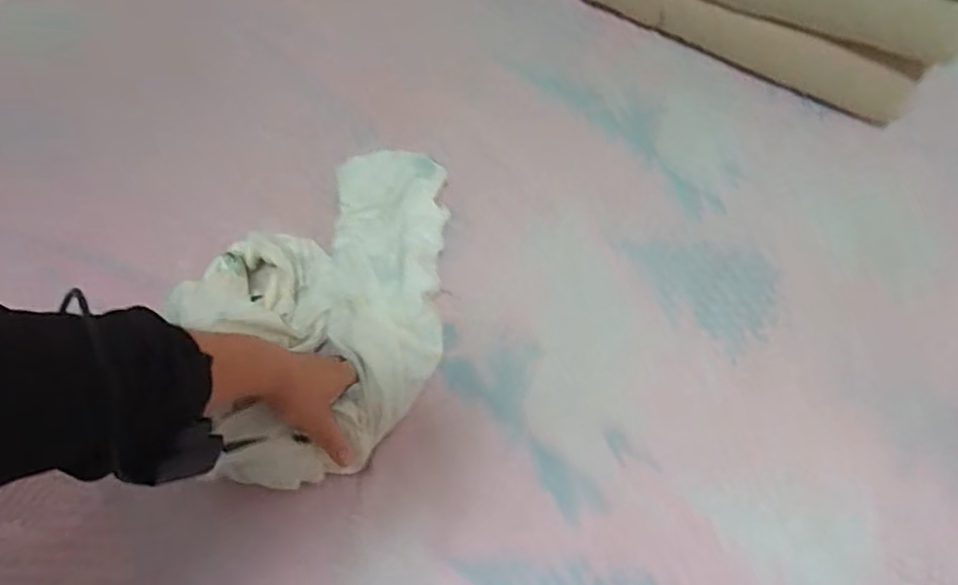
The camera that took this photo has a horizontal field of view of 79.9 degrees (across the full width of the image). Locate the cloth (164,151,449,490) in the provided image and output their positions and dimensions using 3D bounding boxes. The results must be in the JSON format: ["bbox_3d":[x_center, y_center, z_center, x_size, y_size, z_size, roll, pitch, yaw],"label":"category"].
[{"bbox_3d":[-0.159,-0.008,0.597,0.231,0.088,0.387,2,66,-1],"label":"cloth"}]

